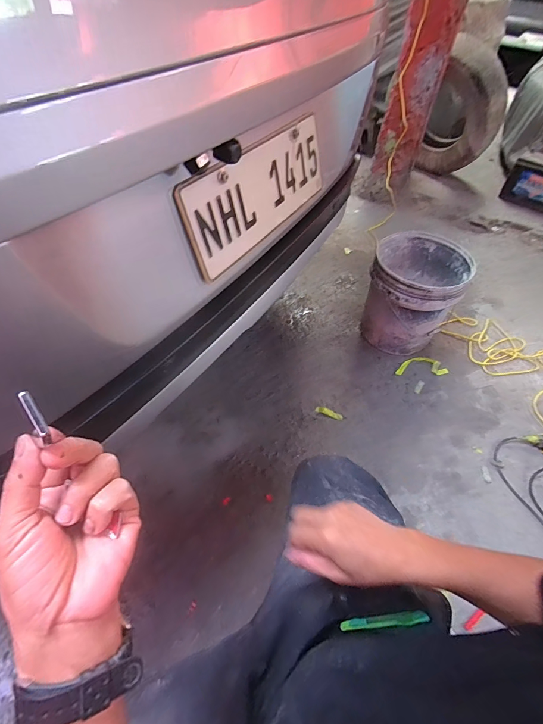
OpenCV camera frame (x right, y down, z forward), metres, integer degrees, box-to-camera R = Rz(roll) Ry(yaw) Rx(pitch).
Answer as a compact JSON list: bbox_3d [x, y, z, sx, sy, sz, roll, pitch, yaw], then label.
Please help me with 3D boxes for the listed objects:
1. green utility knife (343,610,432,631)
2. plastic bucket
[{"bbox_3d":[0.156,0.366,0.492,0.127,0.012,0.014,-25,50,22],"label":"green utility knife"},{"bbox_3d":[0.463,-0.218,1.194,0.275,0.338,0.271,2,53,-2],"label":"plastic bucket"}]

